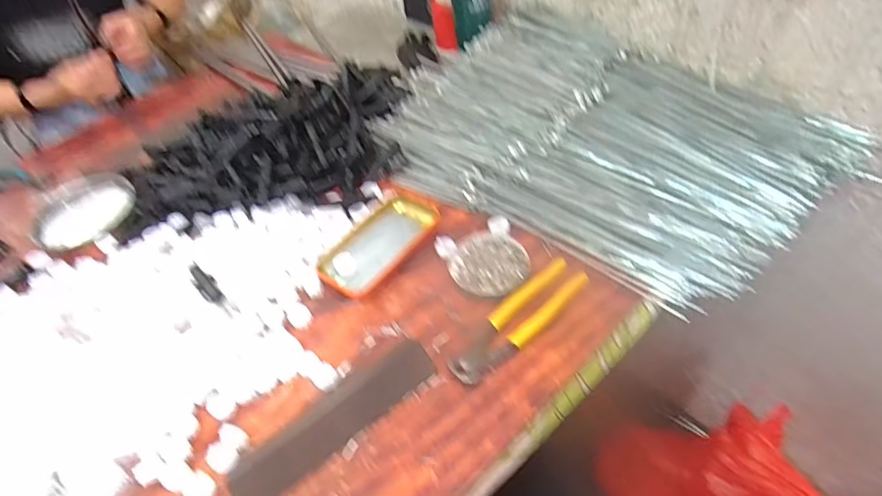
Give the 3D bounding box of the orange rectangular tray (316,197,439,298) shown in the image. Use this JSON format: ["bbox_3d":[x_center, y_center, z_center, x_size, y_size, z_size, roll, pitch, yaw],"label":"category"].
[{"bbox_3d":[-0.072,-0.007,0.576,0.080,0.015,0.143,28,59,31],"label":"orange rectangular tray"}]

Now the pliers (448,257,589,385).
[{"bbox_3d":[0.075,0.070,0.487,0.163,0.013,0.045,-38,52,-22],"label":"pliers"}]

